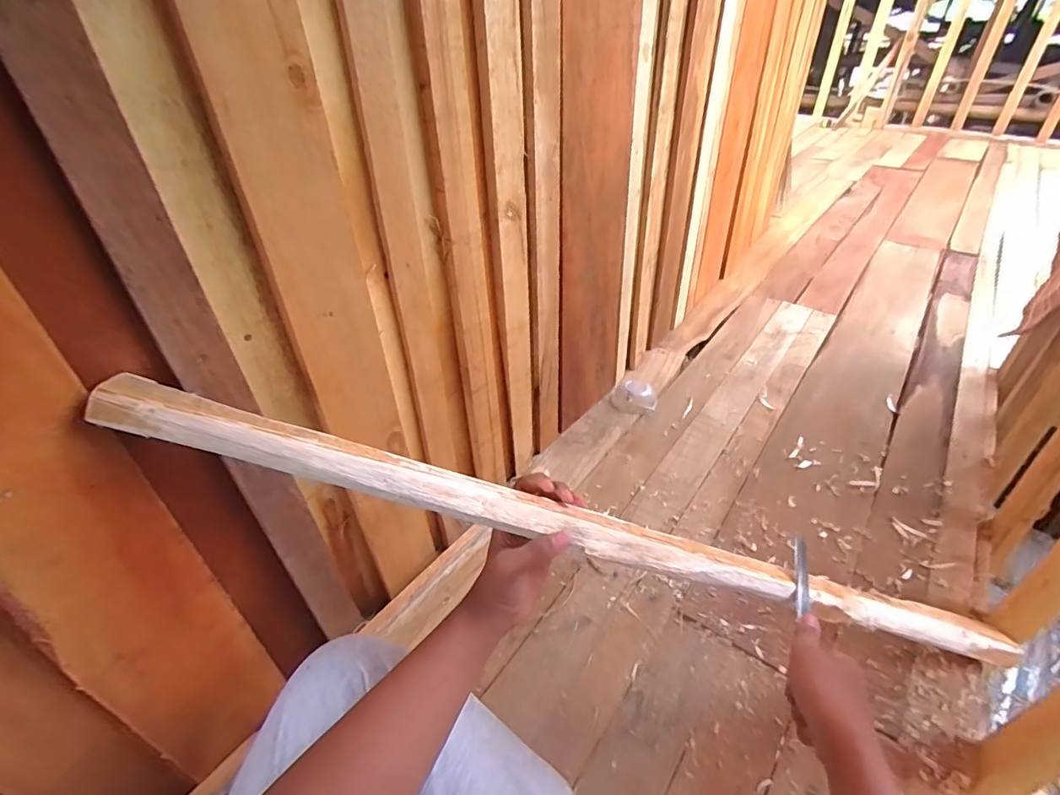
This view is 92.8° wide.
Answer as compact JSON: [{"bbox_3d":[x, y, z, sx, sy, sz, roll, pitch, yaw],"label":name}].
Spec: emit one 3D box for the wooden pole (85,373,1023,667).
[{"bbox_3d":[0.128,0.153,0.503,0.964,0.030,0.046,20,35,-16],"label":"wooden pole"}]

